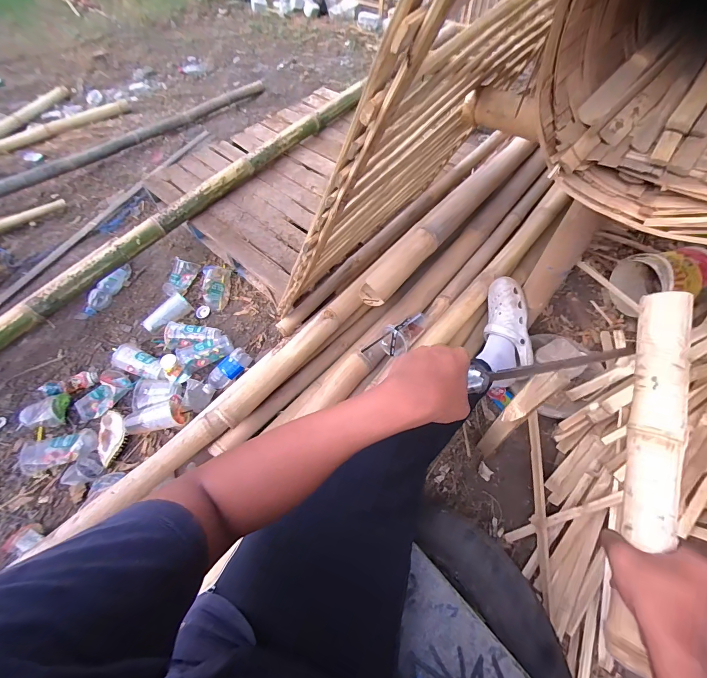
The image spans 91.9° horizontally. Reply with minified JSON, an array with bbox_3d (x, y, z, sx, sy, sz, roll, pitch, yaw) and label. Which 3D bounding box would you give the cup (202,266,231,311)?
[{"bbox_3d":[-0.499,-0.186,1.236,0.086,0.060,0.166,-3,57,-1],"label":"cup"}]

